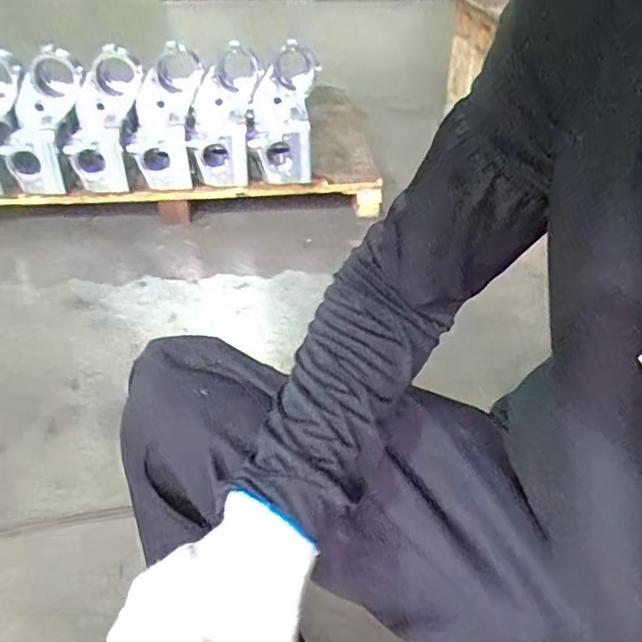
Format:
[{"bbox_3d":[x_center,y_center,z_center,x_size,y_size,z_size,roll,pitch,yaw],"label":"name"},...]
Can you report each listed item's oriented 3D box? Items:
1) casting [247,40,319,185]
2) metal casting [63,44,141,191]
[{"bbox_3d":[-0.103,-0.572,1.651,0.168,0.303,0.257,4,36,5],"label":"casting"},{"bbox_3d":[-0.590,-0.554,1.648,0.163,0.392,0.137,6,1,7],"label":"metal casting"}]

